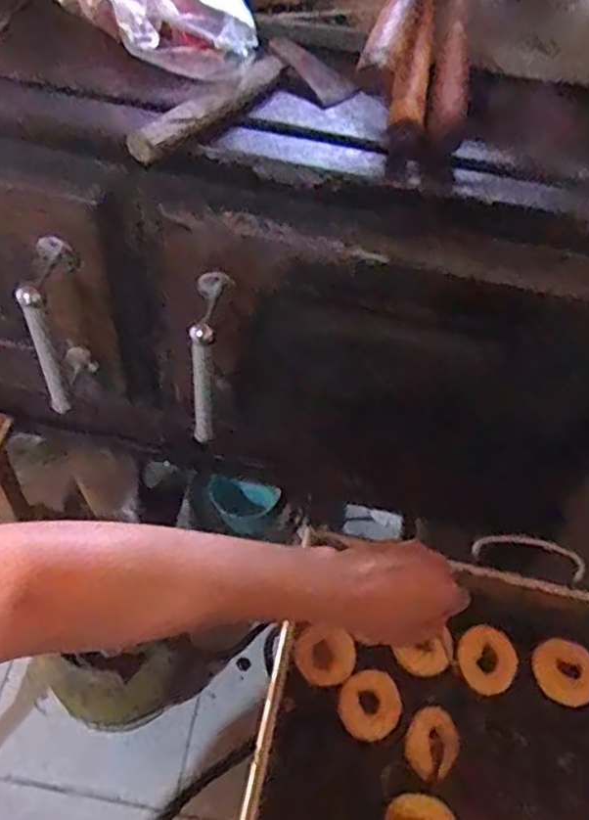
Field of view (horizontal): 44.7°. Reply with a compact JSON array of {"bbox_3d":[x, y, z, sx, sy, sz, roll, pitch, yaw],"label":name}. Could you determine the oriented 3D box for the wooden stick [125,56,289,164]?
[{"bbox_3d":[-0.079,-0.291,0.687,0.029,0.026,0.204,33,58,17],"label":"wooden stick"}]

